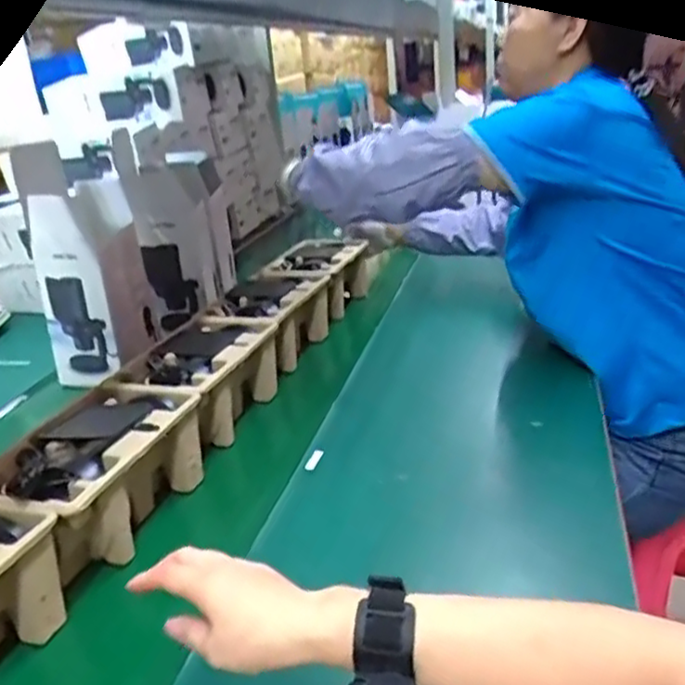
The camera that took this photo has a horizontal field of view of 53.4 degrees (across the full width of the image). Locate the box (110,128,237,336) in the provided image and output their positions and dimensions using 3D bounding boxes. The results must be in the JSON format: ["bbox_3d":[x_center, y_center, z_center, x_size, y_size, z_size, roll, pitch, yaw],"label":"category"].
[{"bbox_3d":[-0.308,-0.233,1.299,0.130,0.309,0.354,-5,23,6],"label":"box"}]

